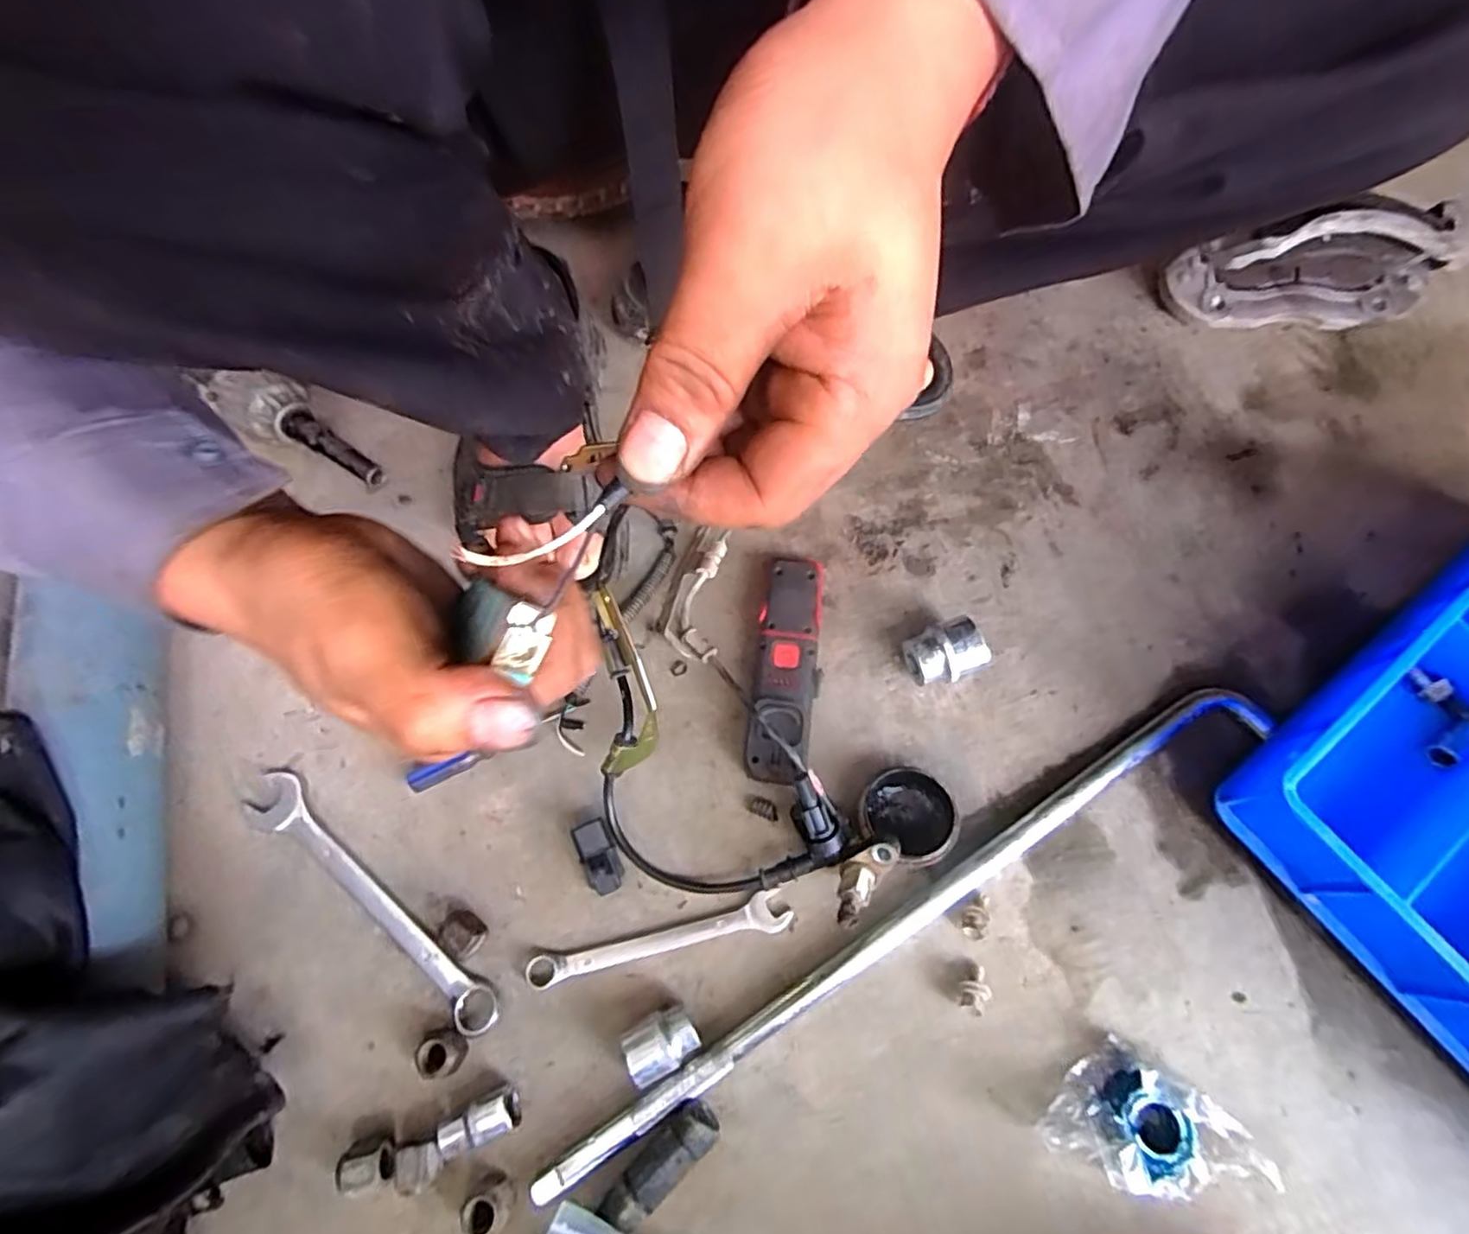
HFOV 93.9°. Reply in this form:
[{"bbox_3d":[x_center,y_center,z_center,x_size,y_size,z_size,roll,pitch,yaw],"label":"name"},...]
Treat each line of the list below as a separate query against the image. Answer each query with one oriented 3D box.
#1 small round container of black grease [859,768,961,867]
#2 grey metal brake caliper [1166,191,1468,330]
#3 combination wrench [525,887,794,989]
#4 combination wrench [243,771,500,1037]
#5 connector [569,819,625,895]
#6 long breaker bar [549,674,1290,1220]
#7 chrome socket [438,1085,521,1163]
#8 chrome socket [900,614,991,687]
[{"bbox_3d":[0.106,0.120,0.415,0.051,0.031,0.056,-1,68,2],"label":"small round container of black grease"},{"bbox_3d":[0.451,-0.274,0.530,0.183,0.087,0.051,5,68,4],"label":"grey metal brake caliper"},{"bbox_3d":[-0.043,0.190,0.402,0.153,0.012,0.023,-15,68,-4],"label":"combination wrench"},{"bbox_3d":[-0.221,0.170,0.411,0.211,0.006,0.031,37,74,15],"label":"combination wrench"},{"bbox_3d":[-0.083,0.144,0.412,0.021,0.019,0.042,-23,69,-7],"label":"connector"},{"bbox_3d":[0.109,0.170,0.400,0.491,0.019,0.036,-29,70,-9],"label":"long breaker bar"},{"bbox_3d":[-0.136,0.268,0.364,0.039,0.024,0.019,-24,69,-7],"label":"chrome socket"},{"bbox_3d":[0.137,0.026,0.452,0.046,0.041,0.035,-18,69,-5],"label":"chrome socket"}]

